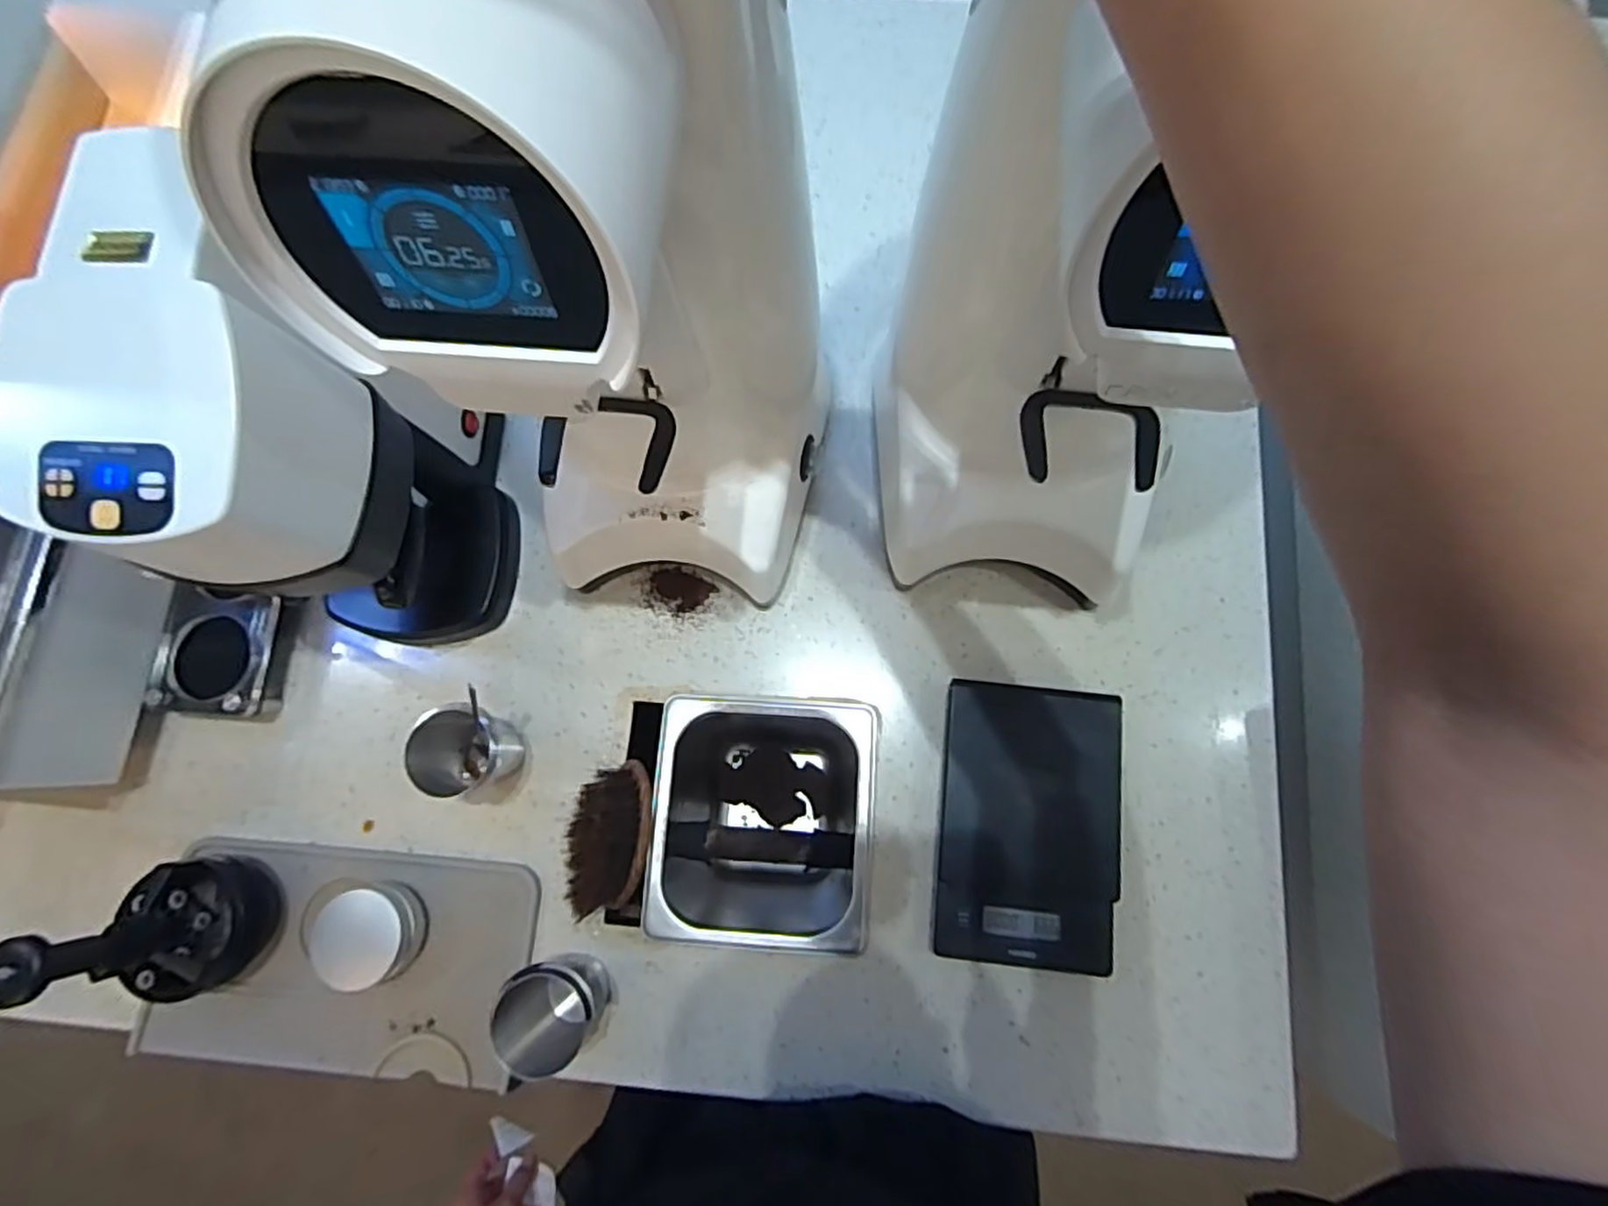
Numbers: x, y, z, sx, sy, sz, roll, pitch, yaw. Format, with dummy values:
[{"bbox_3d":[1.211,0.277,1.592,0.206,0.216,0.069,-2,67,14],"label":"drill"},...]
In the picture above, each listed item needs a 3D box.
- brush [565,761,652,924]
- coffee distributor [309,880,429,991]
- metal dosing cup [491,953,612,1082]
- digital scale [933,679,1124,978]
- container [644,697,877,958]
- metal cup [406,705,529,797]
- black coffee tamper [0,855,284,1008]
[{"bbox_3d":[-0.131,0.161,0.473,0.037,0.081,0.096,4,78,2],"label":"brush"},{"bbox_3d":[-0.302,0.229,0.480,0.061,0.039,0.061,0,78,1],"label":"coffee distributor"},{"bbox_3d":[-0.159,0.257,0.444,0.058,0.078,0.054,0,78,1],"label":"metal dosing cup"},{"bbox_3d":[0.158,0.155,0.489,0.118,0.034,0.186,6,78,2],"label":"digital scale"},{"bbox_3d":[-0.035,0.175,0.579,0.176,0.150,0.181,3,78,2],"label":"container"},{"bbox_3d":[-0.239,0.105,0.492,0.051,0.070,0.055,0,78,1],"label":"metal cup"},{"bbox_3d":[-0.410,0.210,0.433,0.072,0.151,0.084,-10,78,-1],"label":"black coffee tamper"}]

